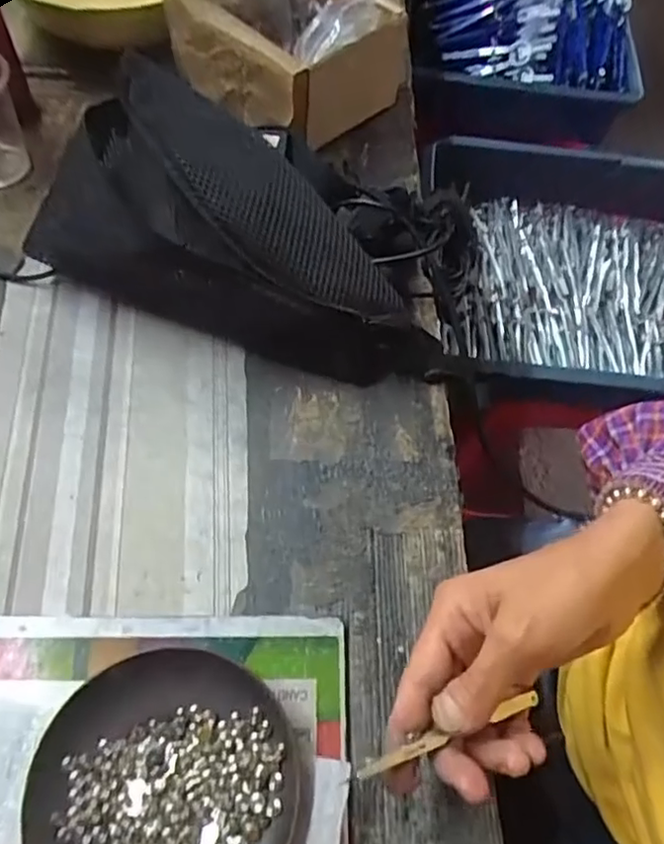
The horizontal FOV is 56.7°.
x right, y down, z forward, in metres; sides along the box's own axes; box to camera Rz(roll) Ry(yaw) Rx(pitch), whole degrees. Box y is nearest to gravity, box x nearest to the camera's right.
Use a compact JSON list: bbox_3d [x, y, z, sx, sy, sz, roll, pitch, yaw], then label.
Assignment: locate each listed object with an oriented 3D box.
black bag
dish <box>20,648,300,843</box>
[{"bbox_3d":[-0.048,-0.133,0.402,0.253,0.112,0.139,15,62,6],"label":"black bag"},{"bbox_3d":[-0.076,0.168,0.281,0.115,0.019,0.112,1,61,-2],"label":"dish"}]

